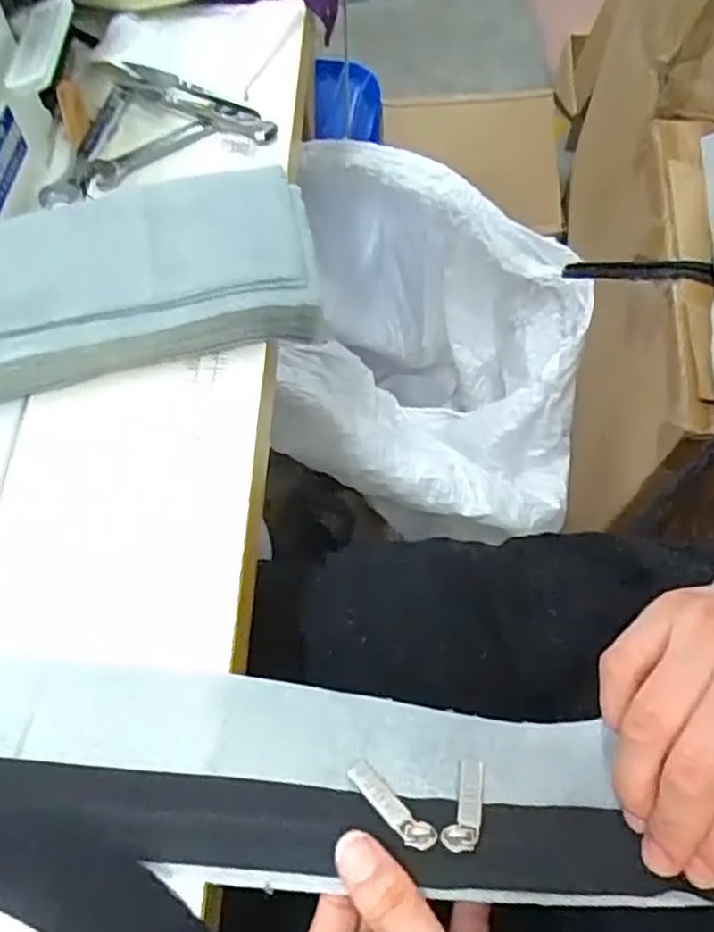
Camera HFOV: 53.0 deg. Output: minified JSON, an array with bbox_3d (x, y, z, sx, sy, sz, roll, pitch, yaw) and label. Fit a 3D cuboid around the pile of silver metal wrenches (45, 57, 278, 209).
[{"bbox_3d":[-0.119,-0.198,0.442,0.117,0.014,0.116,14,64,8],"label":"pile of silver metal wrenches"}]

